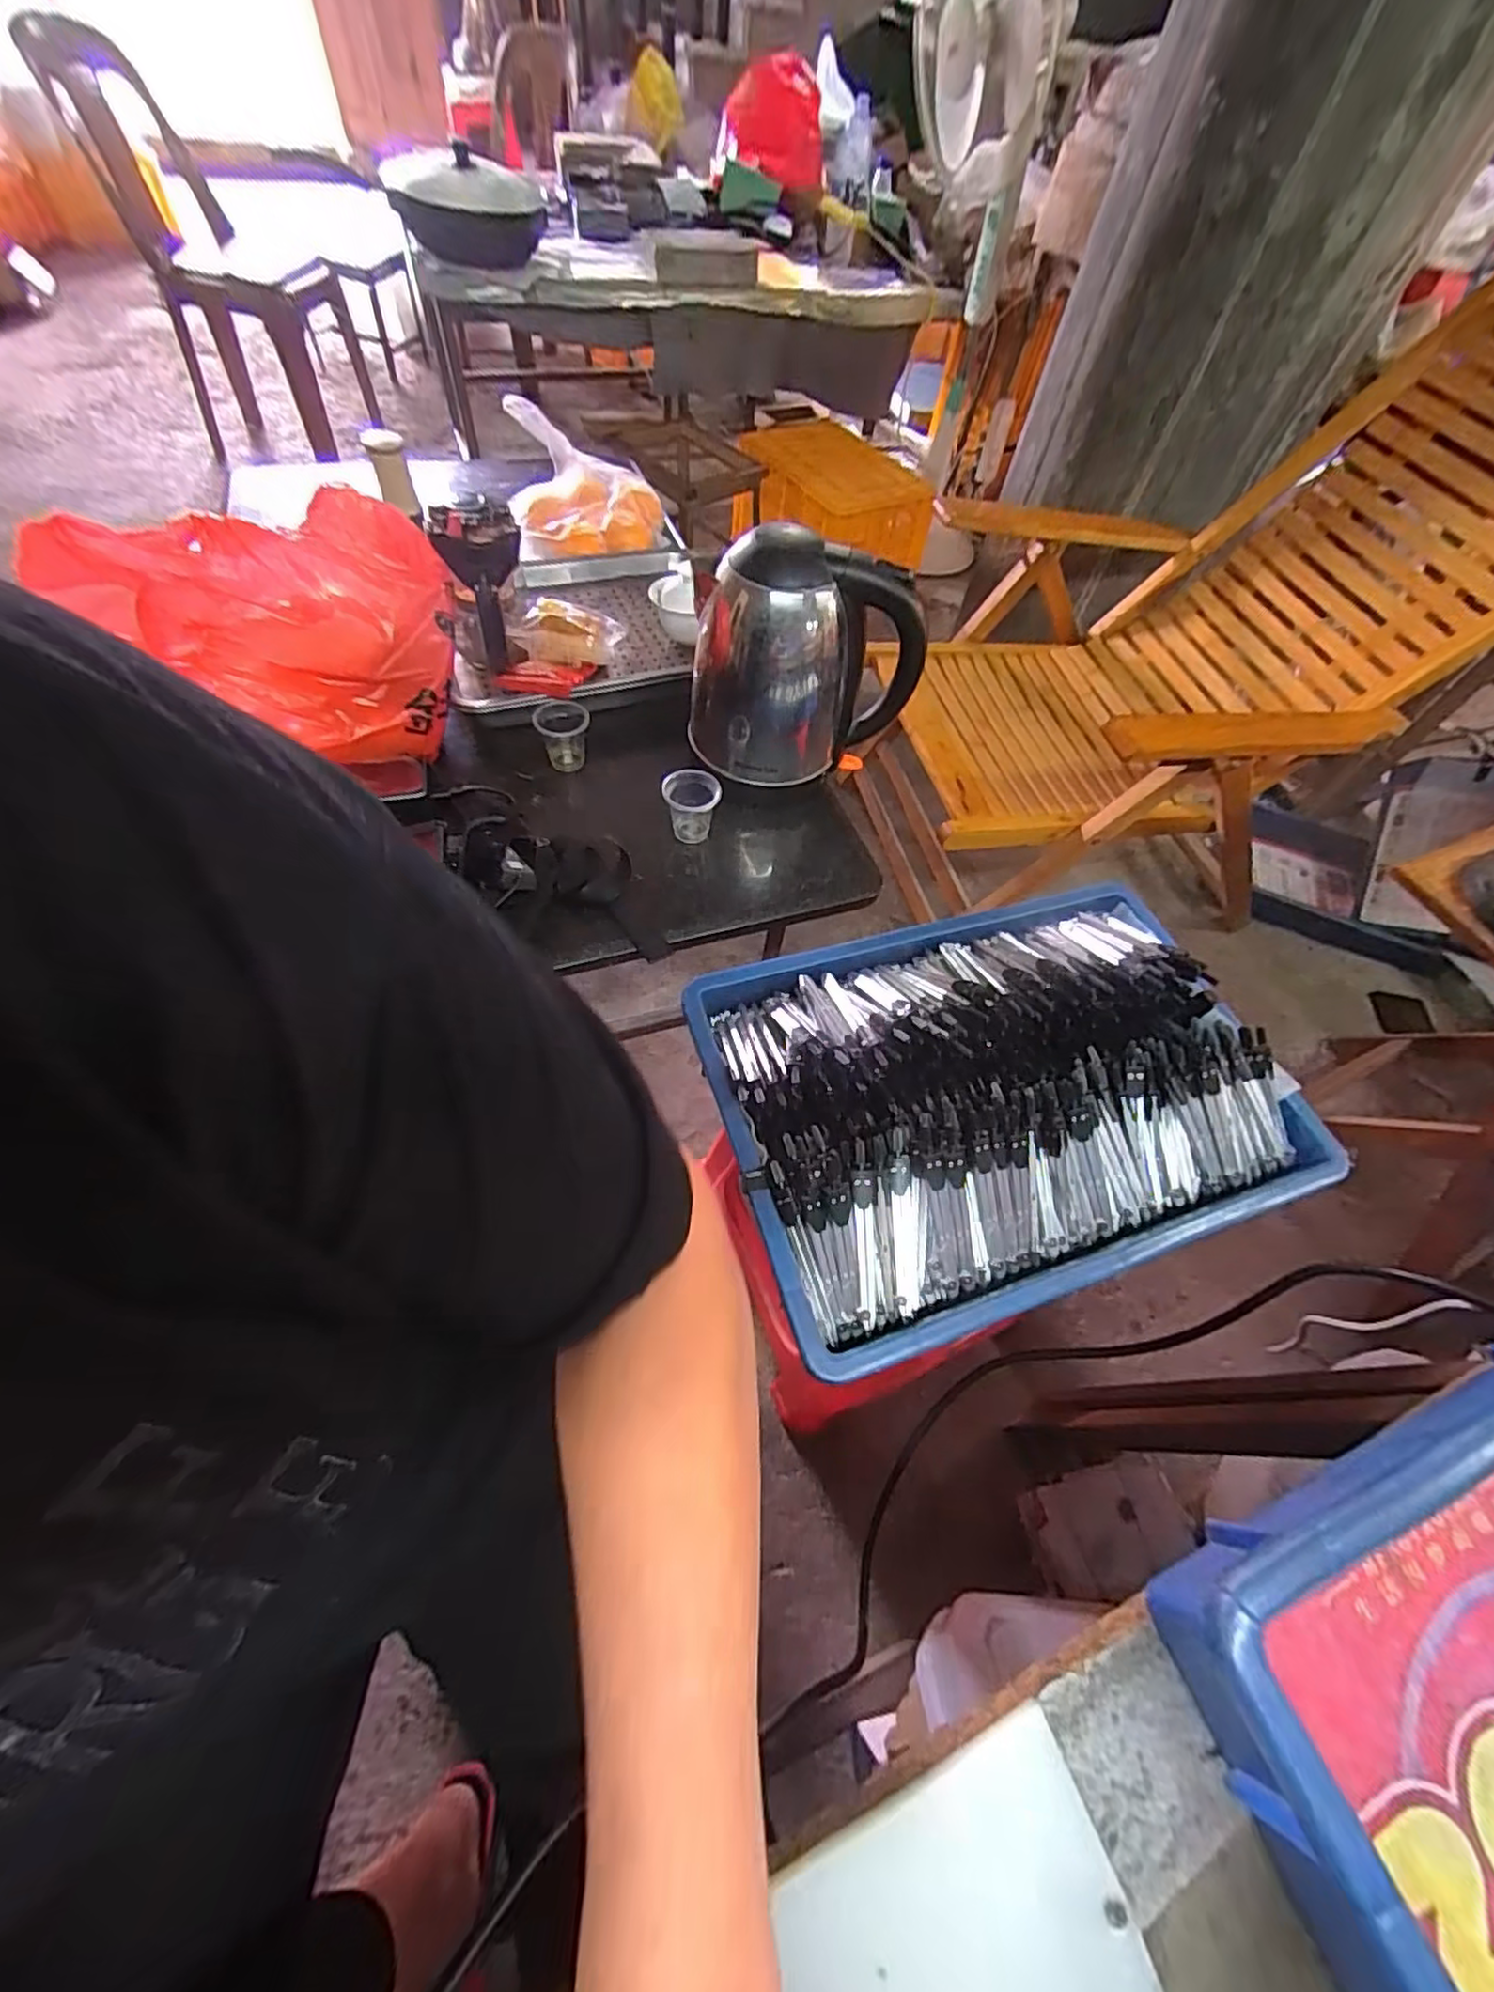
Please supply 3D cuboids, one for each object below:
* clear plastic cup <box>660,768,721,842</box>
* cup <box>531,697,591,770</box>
[{"bbox_3d":[-0.052,-0.174,0.637,0.051,0.067,0.046,-1,58,-5],"label":"clear plastic cup"},{"bbox_3d":[-0.184,-0.261,0.676,0.055,0.053,0.053,-6,59,-9],"label":"cup"}]

